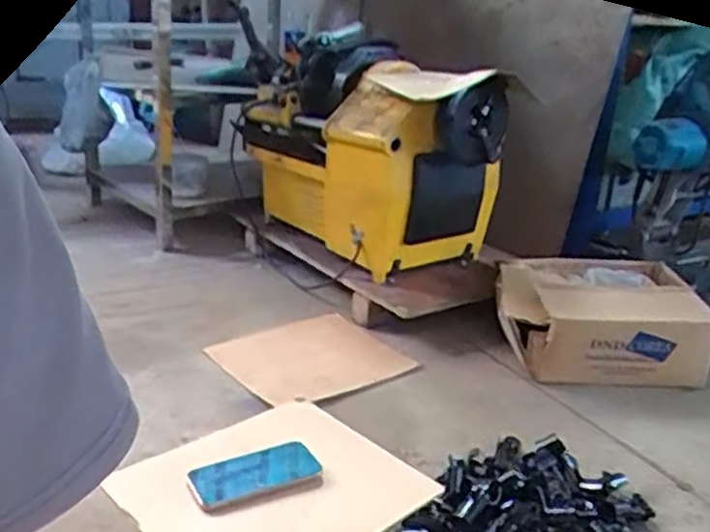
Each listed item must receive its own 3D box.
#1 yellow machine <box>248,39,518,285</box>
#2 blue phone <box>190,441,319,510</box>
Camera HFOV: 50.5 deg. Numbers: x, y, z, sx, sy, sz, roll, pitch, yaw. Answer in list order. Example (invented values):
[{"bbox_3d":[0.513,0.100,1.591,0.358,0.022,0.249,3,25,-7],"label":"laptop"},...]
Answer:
[{"bbox_3d":[0.031,-0.251,1.720,0.296,0.433,0.624,-11,25,-34],"label":"yellow machine"},{"bbox_3d":[-0.116,0.243,0.881,0.140,0.014,0.068,-9,24,-29],"label":"blue phone"}]

